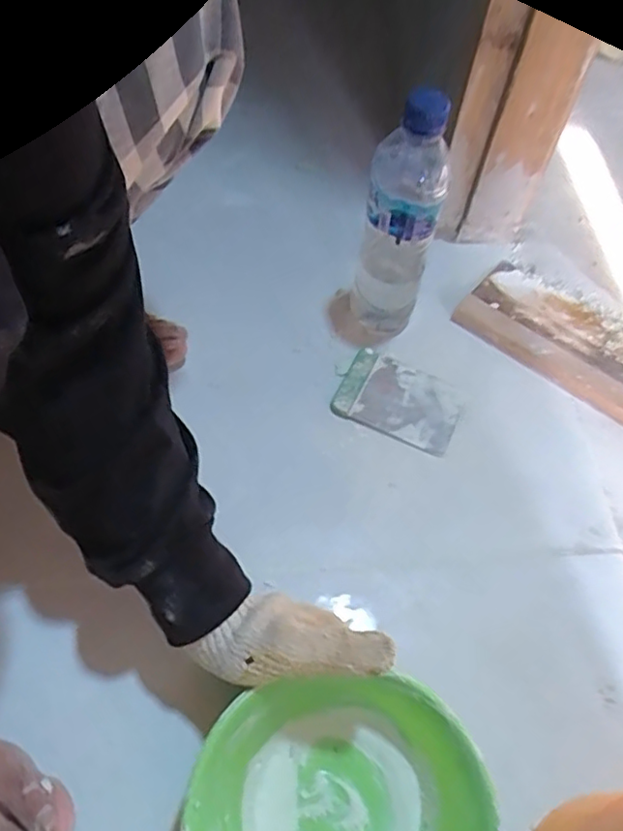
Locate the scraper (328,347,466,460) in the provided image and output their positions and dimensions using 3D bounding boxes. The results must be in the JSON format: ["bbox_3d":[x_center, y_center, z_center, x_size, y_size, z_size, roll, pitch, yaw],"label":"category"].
[{"bbox_3d":[0.083,-0.017,0.582,0.111,0.010,0.086,25,59,12],"label":"scraper"}]

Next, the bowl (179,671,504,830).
[{"bbox_3d":[0.015,0.239,0.360,0.163,0.077,0.156,2,57,-3],"label":"bowl"}]

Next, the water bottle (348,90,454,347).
[{"bbox_3d":[0.075,-0.159,0.546,0.064,0.223,0.055,10,57,2],"label":"water bottle"}]

